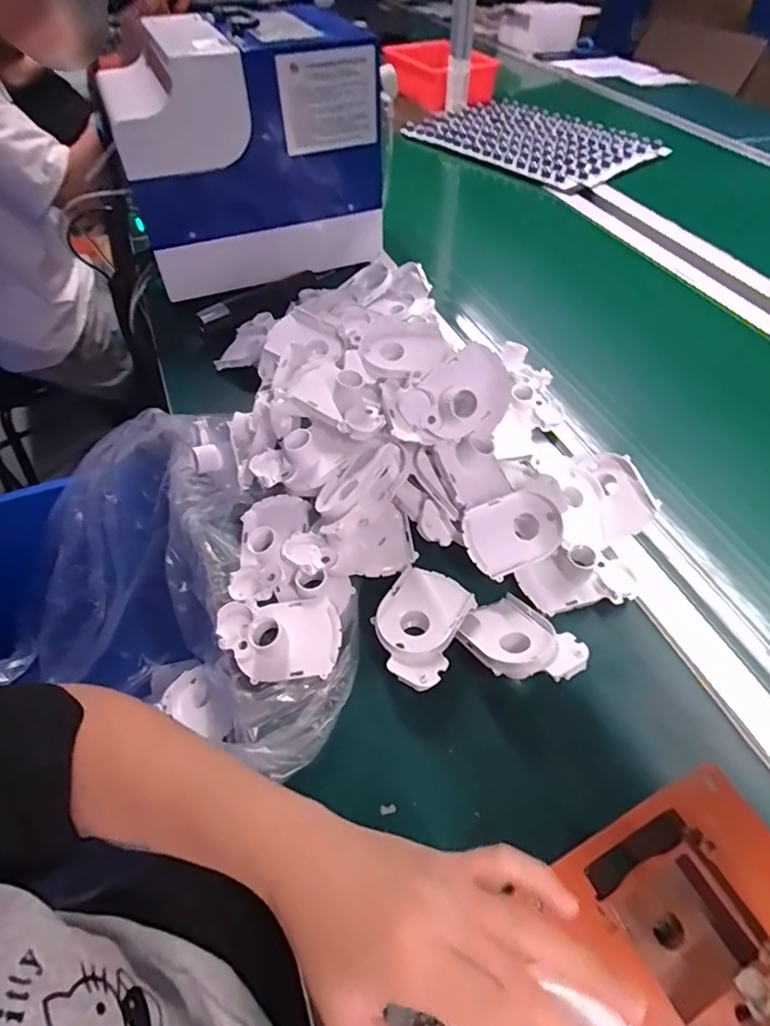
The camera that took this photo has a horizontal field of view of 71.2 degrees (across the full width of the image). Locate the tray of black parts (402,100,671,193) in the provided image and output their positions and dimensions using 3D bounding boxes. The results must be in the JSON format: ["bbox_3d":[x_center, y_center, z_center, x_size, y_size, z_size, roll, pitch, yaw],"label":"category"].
[{"bbox_3d":[0.323,-0.821,1.178,0.329,0.031,0.464,-37,59,-26],"label":"tray of black parts"}]

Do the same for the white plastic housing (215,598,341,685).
[{"bbox_3d":[-0.088,0.101,0.440,0.099,0.028,0.064,-2,51,-1],"label":"white plastic housing"}]

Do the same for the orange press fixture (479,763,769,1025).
[{"bbox_3d":[0.168,0.241,0.280,0.152,0.037,0.157,-19,53,-14],"label":"orange press fixture"}]

